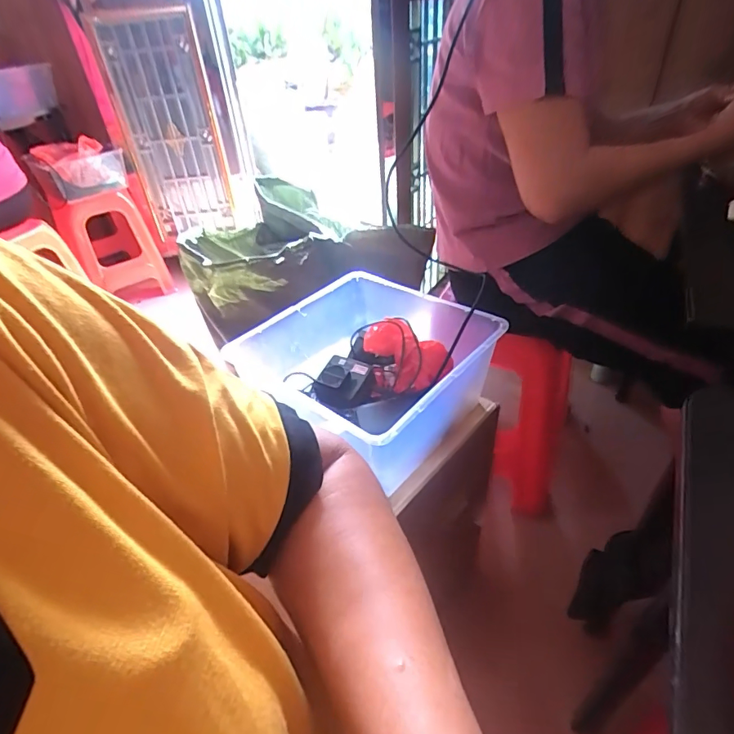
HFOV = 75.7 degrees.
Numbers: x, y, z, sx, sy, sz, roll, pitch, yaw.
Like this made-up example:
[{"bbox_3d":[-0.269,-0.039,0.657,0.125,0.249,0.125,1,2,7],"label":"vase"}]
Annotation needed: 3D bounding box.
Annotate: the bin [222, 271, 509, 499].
[{"bbox_3d":[0.001,0.001,0.721,0.316,0.138,0.289,24,47,32],"label":"bin"}]

